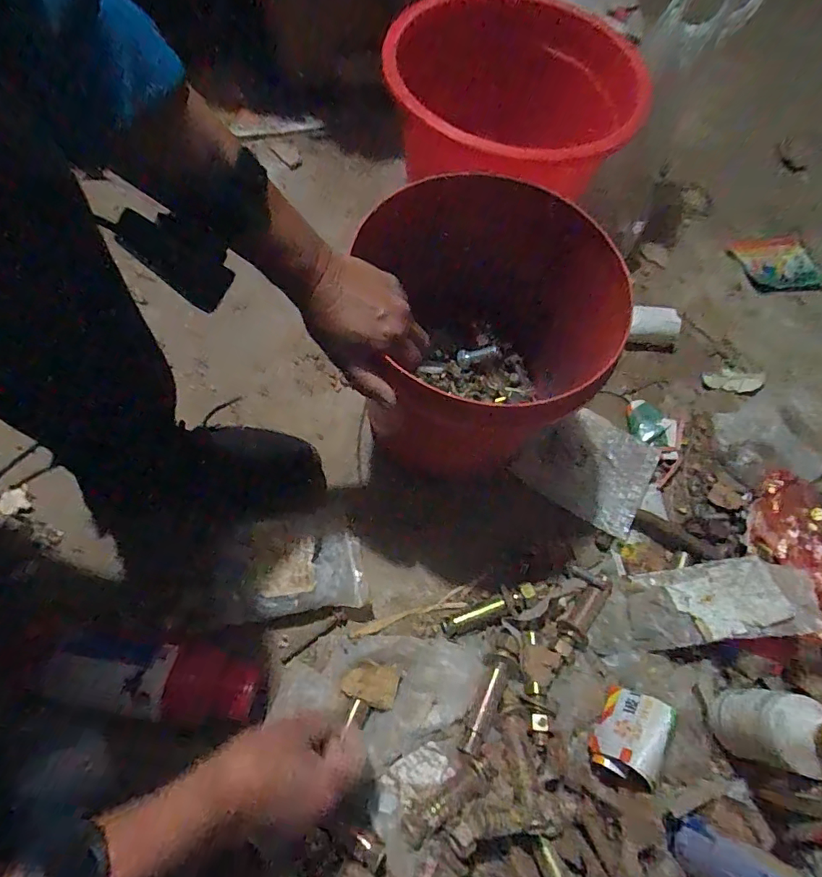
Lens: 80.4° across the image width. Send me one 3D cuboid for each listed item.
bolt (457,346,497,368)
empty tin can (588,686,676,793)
[{"bbox_3d":[0.083,-0.108,0.623,0.055,0.019,0.015,-15,64,33],"label":"bolt"},{"bbox_3d":[0.216,0.296,0.479,0.053,0.050,0.089,27,68,7],"label":"empty tin can"}]

